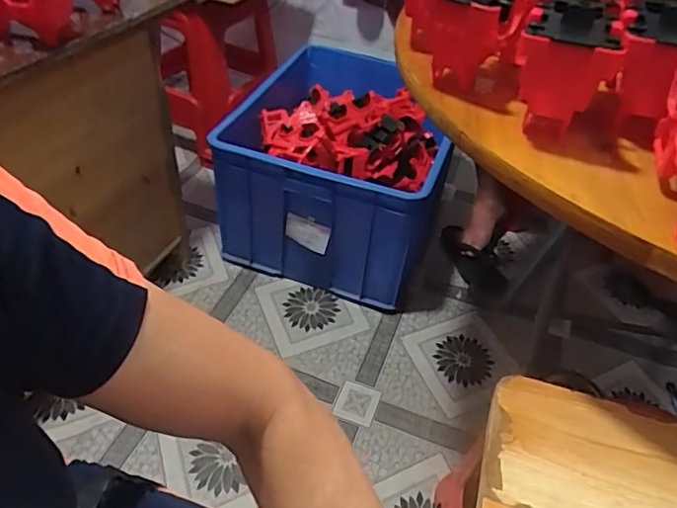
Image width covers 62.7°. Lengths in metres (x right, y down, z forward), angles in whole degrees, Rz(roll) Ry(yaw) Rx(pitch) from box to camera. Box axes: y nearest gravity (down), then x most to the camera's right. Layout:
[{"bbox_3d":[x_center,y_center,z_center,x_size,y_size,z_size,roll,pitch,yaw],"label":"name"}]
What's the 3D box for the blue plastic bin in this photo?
[{"bbox_3d":[0.009,-0.237,1.452,0.507,0.342,0.603,15,41,11],"label":"blue plastic bin"}]

